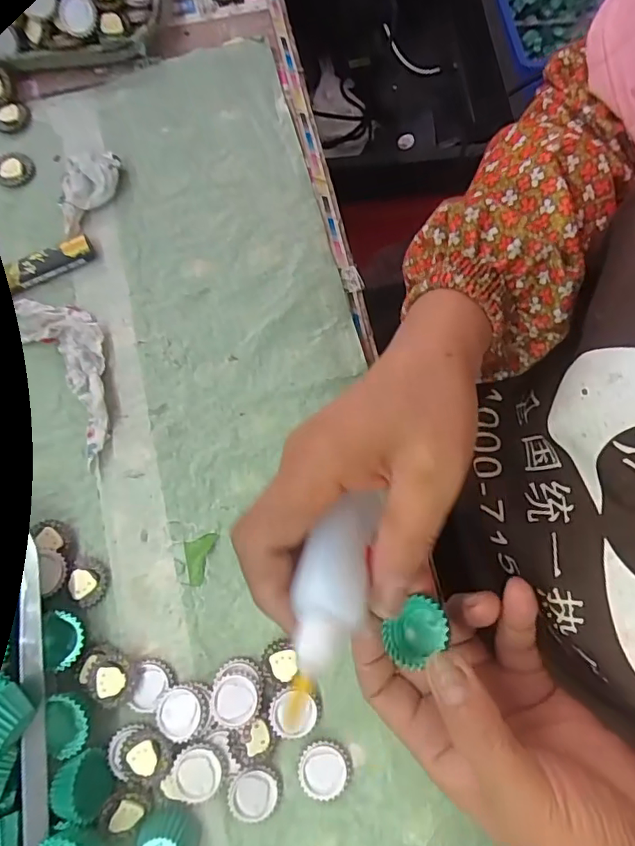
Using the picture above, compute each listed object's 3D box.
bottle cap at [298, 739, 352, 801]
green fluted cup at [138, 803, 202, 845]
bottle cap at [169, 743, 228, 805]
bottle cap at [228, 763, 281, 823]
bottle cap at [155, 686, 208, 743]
[{"bbox_3d":[0.004,0.189,0.281,0.028,0.007,0.027,0,75,0],"label":"bottle cap"},{"bbox_3d":[-0.078,0.218,0.267,0.030,0.020,0.027,13,76,3],"label":"green fluted cup"},{"bbox_3d":[-0.063,0.188,0.277,0.028,0.007,0.027,0,75,0],"label":"bottle cap"},{"bbox_3d":[-0.034,0.199,0.278,0.027,0.010,0.027,0,75,0],"label":"bottle cap"},{"bbox_3d":[-0.075,0.160,0.286,0.027,0.008,0.026,0,75,0],"label":"bottle cap"}]

